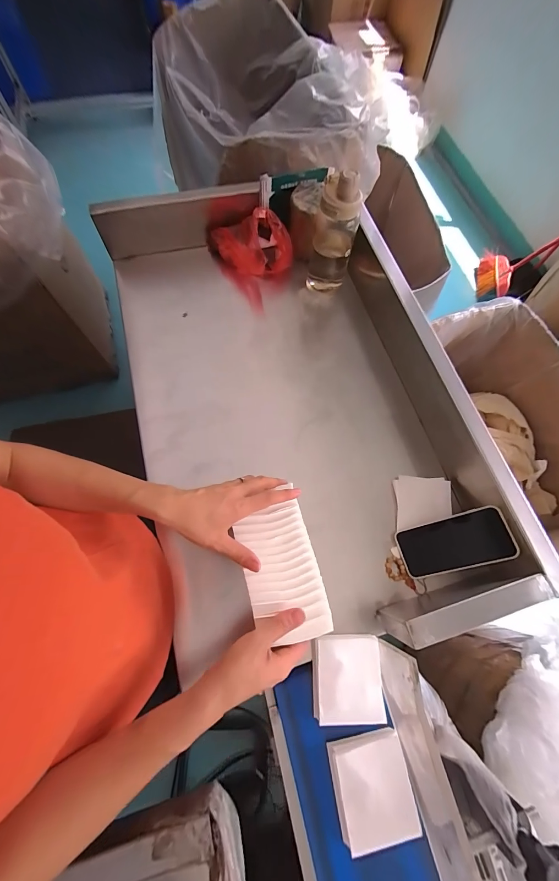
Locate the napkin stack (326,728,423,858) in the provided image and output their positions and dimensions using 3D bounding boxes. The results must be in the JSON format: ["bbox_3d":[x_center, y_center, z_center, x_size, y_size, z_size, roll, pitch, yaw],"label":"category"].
[{"bbox_3d":[0.115,0.430,0.392,0.093,0.023,0.099,-8,70,-5],"label":"napkin stack"}]

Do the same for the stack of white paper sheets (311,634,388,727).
[{"bbox_3d":[0.092,0.322,0.435,0.092,0.021,0.098,-1,69,-3],"label":"stack of white paper sheets"}]

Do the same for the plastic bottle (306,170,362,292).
[{"bbox_3d":[0.105,-0.391,0.621,0.078,0.222,0.072,7,67,-1],"label":"plastic bottle"}]

